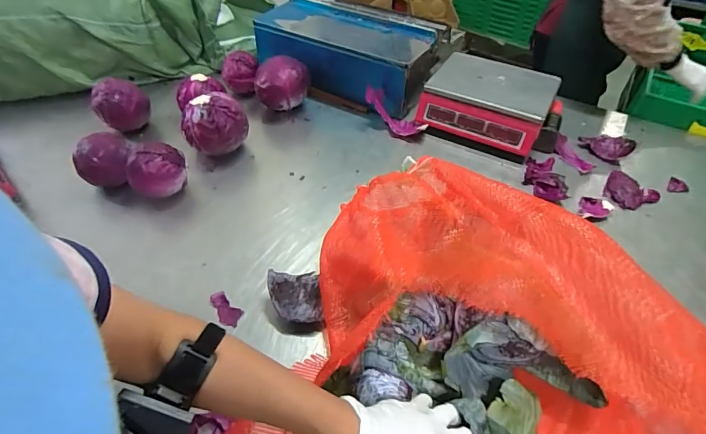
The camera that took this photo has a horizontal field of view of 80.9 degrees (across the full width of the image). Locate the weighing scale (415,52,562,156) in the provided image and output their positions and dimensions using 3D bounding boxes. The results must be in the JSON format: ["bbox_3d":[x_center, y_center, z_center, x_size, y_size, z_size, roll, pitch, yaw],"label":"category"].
[{"bbox_3d":[0.360,-0.300,1.095,0.321,0.122,0.264,22,50,19],"label":"weighing scale"}]

